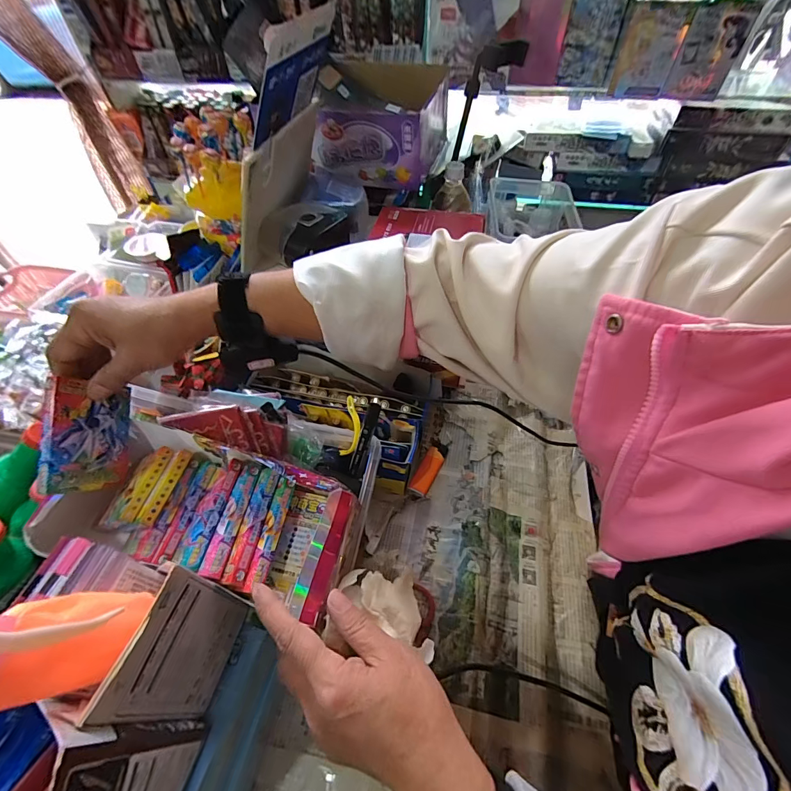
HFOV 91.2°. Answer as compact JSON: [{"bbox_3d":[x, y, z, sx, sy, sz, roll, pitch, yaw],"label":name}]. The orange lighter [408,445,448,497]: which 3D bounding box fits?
[{"bbox_3d":[0.046,0.099,0.529,0.027,0.013,0.080,23,54,18],"label":"orange lighter"}]

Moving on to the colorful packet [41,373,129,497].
[{"bbox_3d":[-0.254,0.034,0.322,0.006,0.067,0.086,-5,80,15],"label":"colorful packet"}]

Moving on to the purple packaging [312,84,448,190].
[{"bbox_3d":[-0.027,-0.344,0.528,0.183,0.112,0.025,9,51,7],"label":"purple packaging"}]

